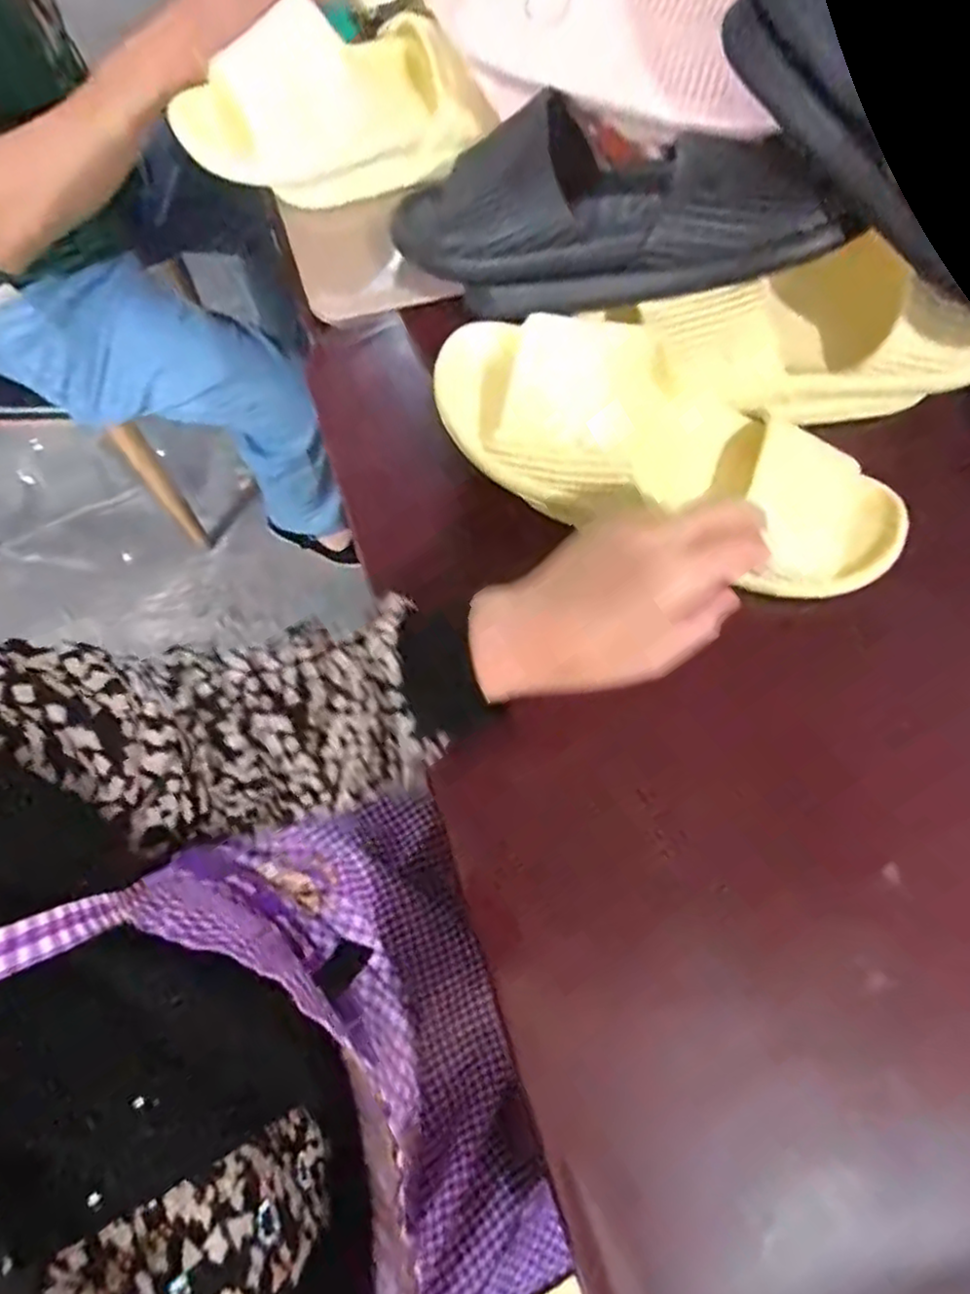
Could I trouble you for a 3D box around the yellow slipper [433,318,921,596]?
[{"bbox_3d":[0.118,-0.113,0.412,0.295,0.062,0.095,18,68,-7],"label":"yellow slipper"}]

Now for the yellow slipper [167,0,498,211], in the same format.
[{"bbox_3d":[-0.120,-0.415,0.534,0.221,0.078,0.119,-13,71,-6],"label":"yellow slipper"}]

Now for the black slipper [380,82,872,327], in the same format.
[{"bbox_3d":[0.078,-0.291,0.463,0.280,0.081,0.121,1,68,1],"label":"black slipper"}]

